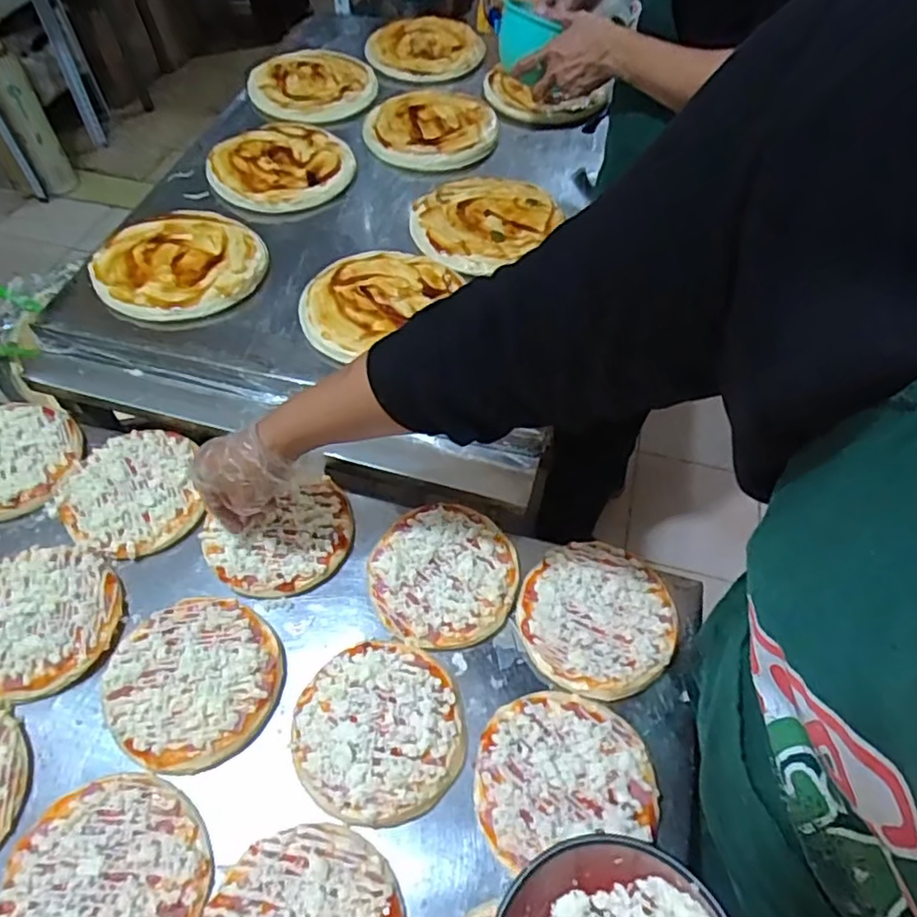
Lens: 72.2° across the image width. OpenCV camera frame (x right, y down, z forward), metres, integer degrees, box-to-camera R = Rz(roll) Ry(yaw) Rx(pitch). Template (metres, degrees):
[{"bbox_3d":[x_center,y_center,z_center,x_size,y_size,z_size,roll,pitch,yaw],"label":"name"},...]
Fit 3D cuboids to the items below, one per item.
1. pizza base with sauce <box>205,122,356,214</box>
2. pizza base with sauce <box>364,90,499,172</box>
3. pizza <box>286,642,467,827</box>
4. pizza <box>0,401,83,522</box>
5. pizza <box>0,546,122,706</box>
[{"bbox_3d":[-0.261,-0.439,0.924,0.198,0.027,0.217,-12,56,-11],"label":"pizza base with sauce"},{"bbox_3d":[-0.045,-0.523,0.995,0.203,0.028,0.217,-1,55,-3],"label":"pizza base with sauce"},{"bbox_3d":[-0.070,0.233,0.546,0.139,0.025,0.142,-6,55,-6],"label":"pizza"},{"bbox_3d":[-0.504,-0.002,0.698,0.147,0.023,0.147,-30,61,-21],"label":"pizza"},{"bbox_3d":[-0.401,0.150,0.592,0.147,0.026,0.139,1,54,-1],"label":"pizza"}]

